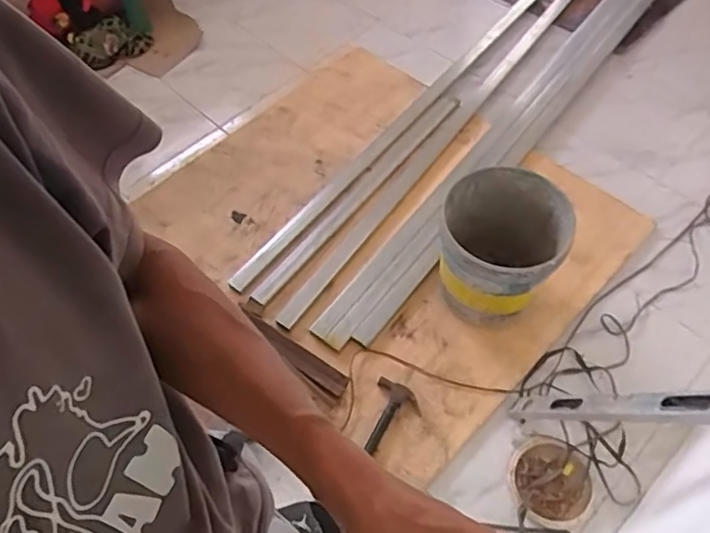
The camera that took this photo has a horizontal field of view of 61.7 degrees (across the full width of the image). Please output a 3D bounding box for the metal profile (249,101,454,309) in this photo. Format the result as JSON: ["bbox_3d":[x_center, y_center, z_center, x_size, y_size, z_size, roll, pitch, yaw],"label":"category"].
[{"bbox_3d":[0.018,-0.233,1.860,0.075,0.031,0.966,34,65,21],"label":"metal profile"}]

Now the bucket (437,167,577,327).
[{"bbox_3d":[0.357,-0.036,1.496,0.281,0.317,0.294,-2,58,3],"label":"bucket"}]

